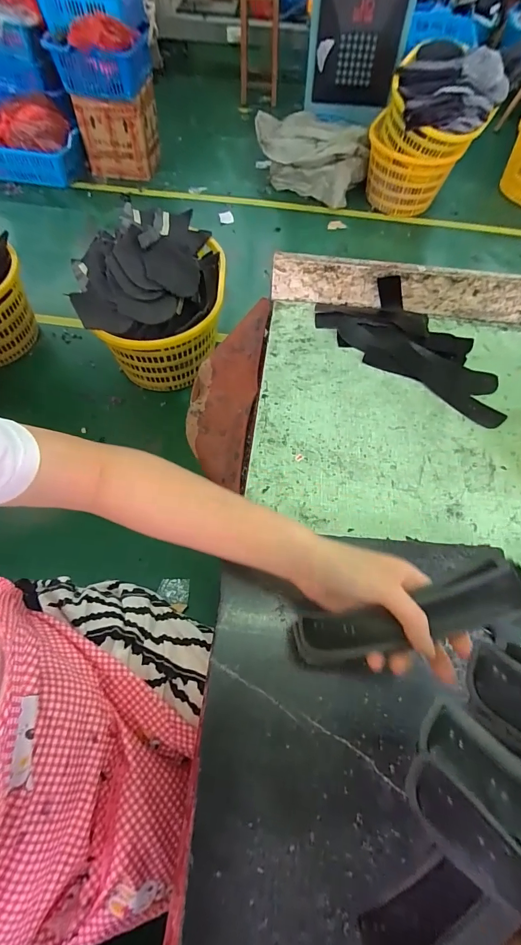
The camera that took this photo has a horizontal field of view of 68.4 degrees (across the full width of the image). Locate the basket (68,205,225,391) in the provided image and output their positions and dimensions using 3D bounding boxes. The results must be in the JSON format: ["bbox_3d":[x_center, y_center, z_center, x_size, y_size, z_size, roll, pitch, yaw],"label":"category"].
[{"bbox_3d":[-0.377,-0.622,1.386,0.479,0.418,0.579,1,62,-2],"label":"basket"}]

